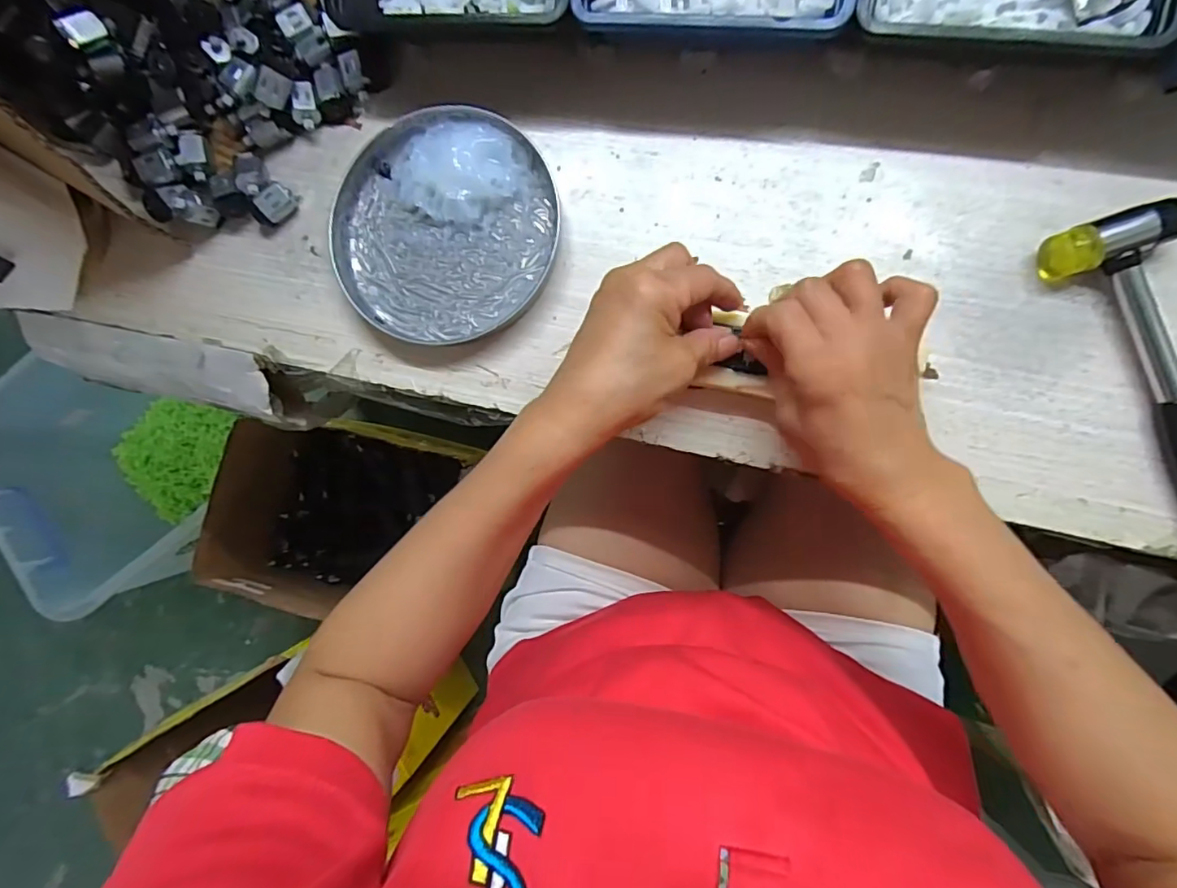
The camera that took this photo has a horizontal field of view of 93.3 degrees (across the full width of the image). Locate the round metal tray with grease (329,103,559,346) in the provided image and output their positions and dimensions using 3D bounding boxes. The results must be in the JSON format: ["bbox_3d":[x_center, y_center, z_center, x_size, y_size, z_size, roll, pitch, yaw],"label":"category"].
[{"bbox_3d":[-0.093,-0.138,0.350,0.139,0.018,0.141,0,89,8],"label":"round metal tray with grease"}]

